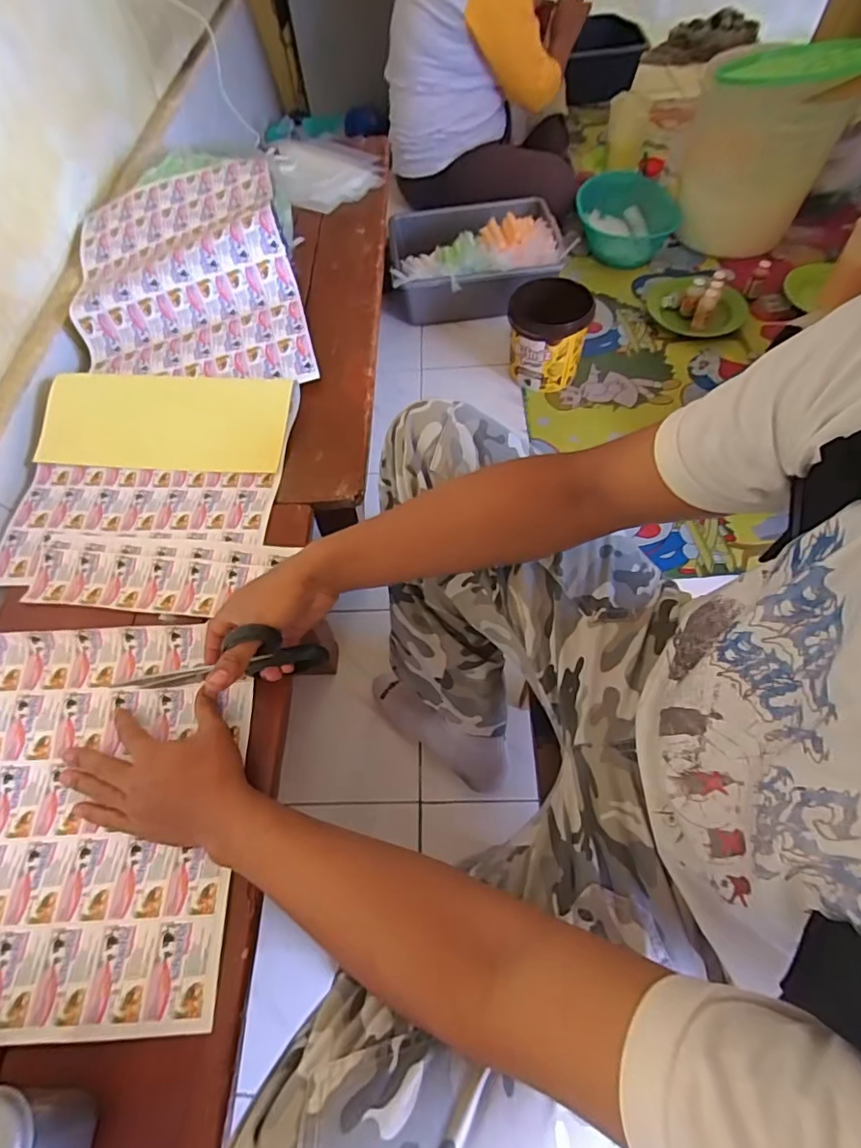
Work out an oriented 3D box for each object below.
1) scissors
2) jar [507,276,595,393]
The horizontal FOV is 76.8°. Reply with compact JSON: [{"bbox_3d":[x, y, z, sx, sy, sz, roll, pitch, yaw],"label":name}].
[{"bbox_3d":[-0.209,0.082,0.515,0.222,0.079,0.023,-14,57,18],"label":"scissors"},{"bbox_3d":[0.243,-0.493,1.133,0.162,0.158,0.163,-2,59,3],"label":"jar"}]

